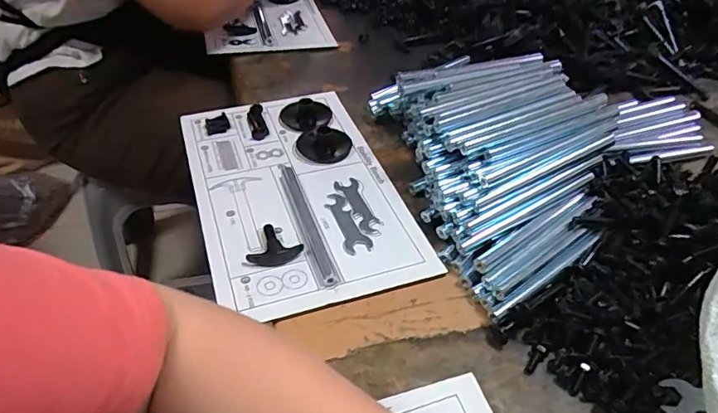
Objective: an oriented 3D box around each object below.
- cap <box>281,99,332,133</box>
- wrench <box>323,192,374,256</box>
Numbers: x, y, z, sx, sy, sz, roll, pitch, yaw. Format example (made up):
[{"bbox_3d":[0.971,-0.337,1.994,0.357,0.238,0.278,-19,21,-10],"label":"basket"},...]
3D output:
[{"bbox_3d":[-0.073,-0.128,0.693,0.068,0.019,0.074,-2,44,-5],"label":"cap"},{"bbox_3d":[-0.016,0.019,0.549,0.031,0.006,0.093,-18,47,-20],"label":"wrench"}]

